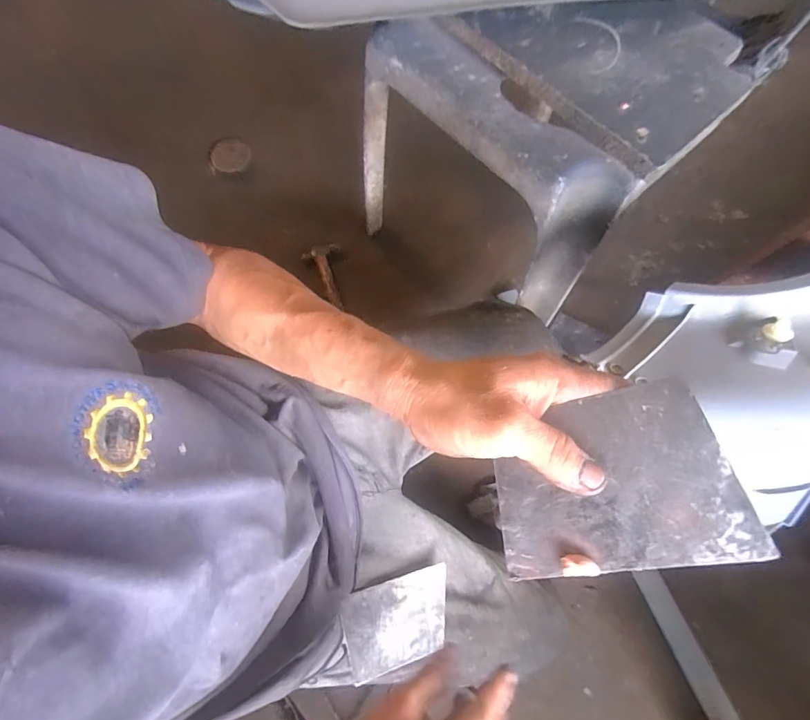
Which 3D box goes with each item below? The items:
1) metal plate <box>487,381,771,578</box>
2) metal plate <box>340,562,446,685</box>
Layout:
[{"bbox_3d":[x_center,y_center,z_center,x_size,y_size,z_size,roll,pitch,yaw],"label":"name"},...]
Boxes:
[{"bbox_3d":[0.103,0.064,0.222,0.115,0.004,0.086,-18,80,24],"label":"metal plate"},{"bbox_3d":[-0.006,0.274,0.446,0.115,0.005,0.088,-5,86,-26],"label":"metal plate"}]

